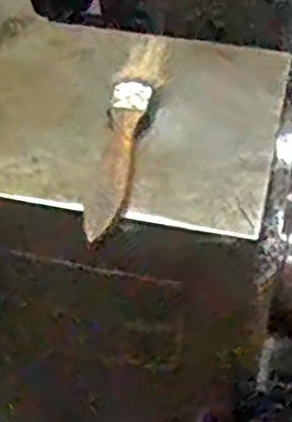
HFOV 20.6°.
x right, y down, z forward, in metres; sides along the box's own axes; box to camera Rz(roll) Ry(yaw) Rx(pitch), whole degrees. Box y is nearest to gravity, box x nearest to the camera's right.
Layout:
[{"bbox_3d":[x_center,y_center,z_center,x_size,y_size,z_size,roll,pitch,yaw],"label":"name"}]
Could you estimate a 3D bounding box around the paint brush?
[{"bbox_3d":[-0.009,-0.043,0.396,0.022,0.008,0.151,9,43,7],"label":"paint brush"}]

